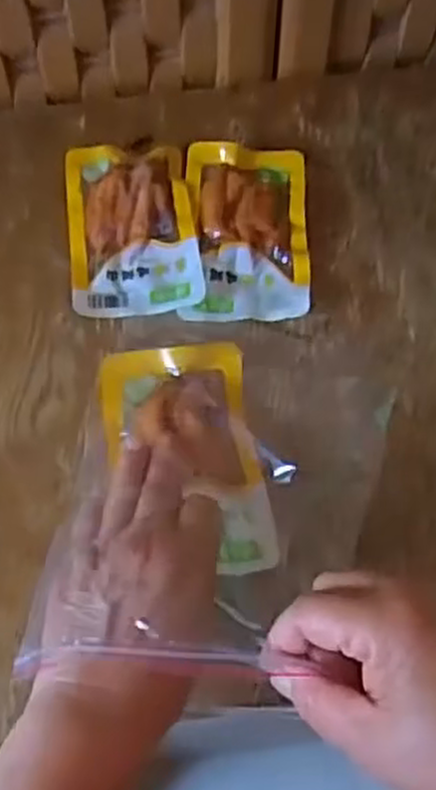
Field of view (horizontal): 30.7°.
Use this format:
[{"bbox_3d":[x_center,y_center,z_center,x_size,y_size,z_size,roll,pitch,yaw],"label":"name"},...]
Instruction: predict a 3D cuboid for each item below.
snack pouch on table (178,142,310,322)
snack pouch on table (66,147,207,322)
[{"bbox_3d":[0.019,-0.109,0.520,0.079,0.013,0.134,1,62,0],"label":"snack pouch on table"},{"bbox_3d":[-0.057,-0.113,0.523,0.082,0.011,0.137,-6,62,-4],"label":"snack pouch on table"}]

